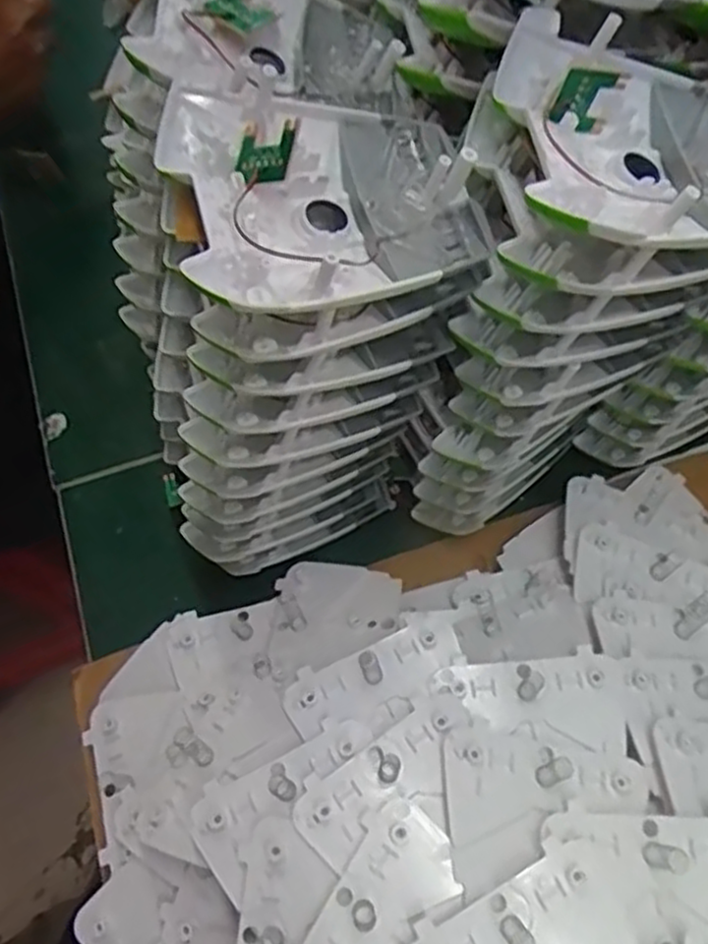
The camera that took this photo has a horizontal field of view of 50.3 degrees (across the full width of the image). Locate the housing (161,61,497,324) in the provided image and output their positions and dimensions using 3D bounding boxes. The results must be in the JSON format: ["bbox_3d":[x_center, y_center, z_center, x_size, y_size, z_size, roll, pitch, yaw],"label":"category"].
[{"bbox_3d":[-0.009,-0.100,0.271,0.106,0.035,0.096,-16,66,-5],"label":"housing"}]

